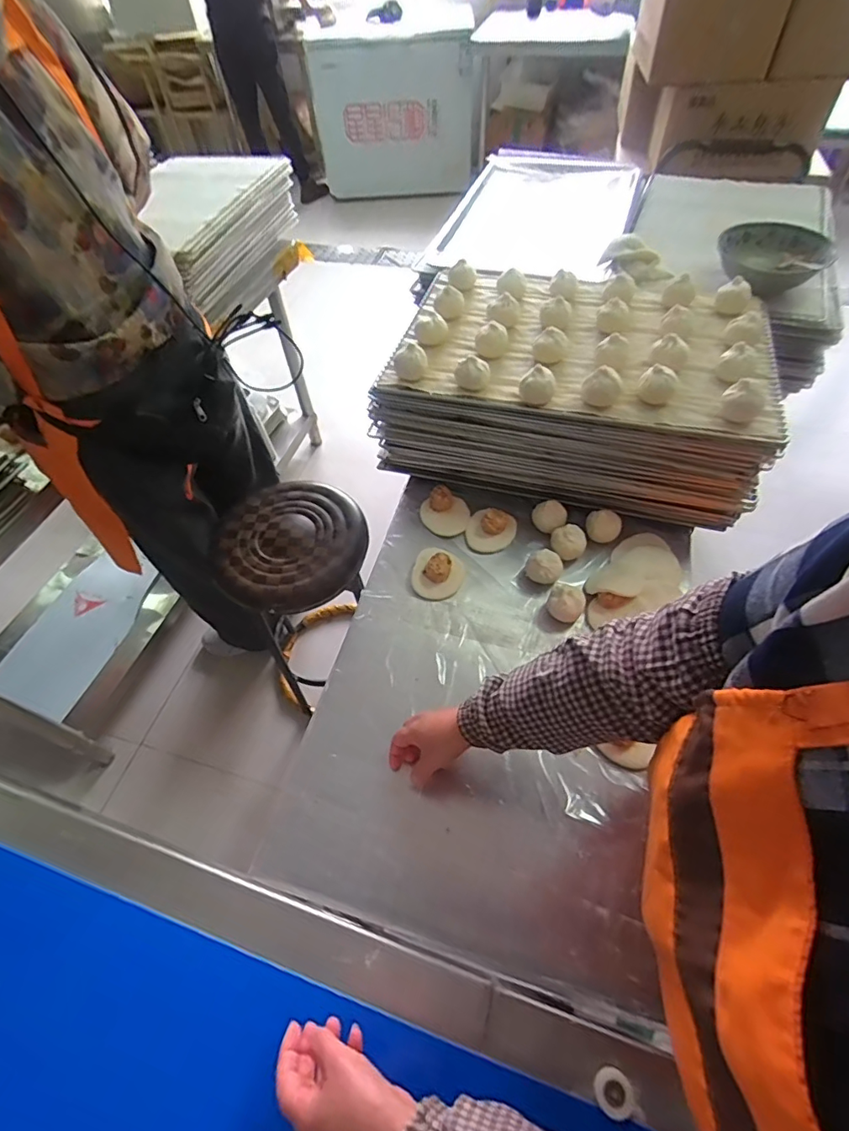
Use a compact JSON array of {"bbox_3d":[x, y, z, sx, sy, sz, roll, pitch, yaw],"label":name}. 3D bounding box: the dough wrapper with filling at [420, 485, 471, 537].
[{"bbox_3d":[0.035,-0.093,0.854,0.080,0.031,0.083,-2,54,2],"label":"dough wrapper with filling"}]

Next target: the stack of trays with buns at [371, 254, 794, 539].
[{"bbox_3d":[0.269,-0.336,0.896,0.588,0.215,0.449,14,57,13],"label":"stack of trays with buns"}]

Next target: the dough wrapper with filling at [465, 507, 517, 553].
[{"bbox_3d":[0.109,-0.060,0.832,0.078,0.039,0.073,-2,54,2],"label":"dough wrapper with filling"}]

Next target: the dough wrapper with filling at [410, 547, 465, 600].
[{"bbox_3d":[0.021,0.006,0.776,0.079,0.037,0.083,-2,54,2],"label":"dough wrapper with filling"}]

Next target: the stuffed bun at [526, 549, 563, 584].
[{"bbox_3d":[0.186,0.003,0.775,0.052,0.050,0.049,26,60,20],"label":"stuffed bun"}]

